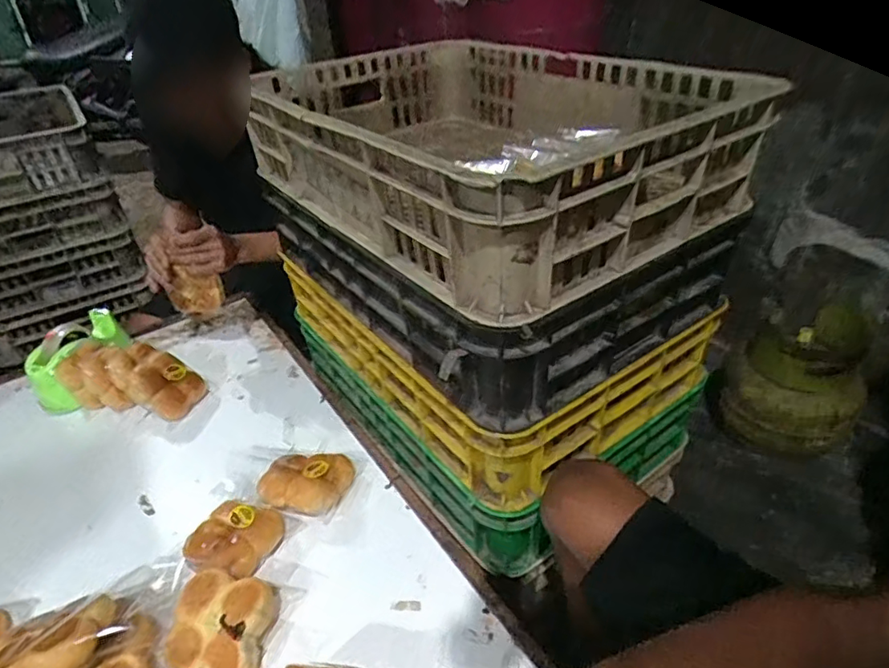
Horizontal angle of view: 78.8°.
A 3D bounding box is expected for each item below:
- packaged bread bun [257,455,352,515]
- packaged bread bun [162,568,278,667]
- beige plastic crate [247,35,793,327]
[{"bbox_3d":[-0.201,0.215,0.795,0.121,0.052,0.103,1,36,8],"label":"packaged bread bun"},{"bbox_3d":[-0.261,0.342,0.631,0.120,0.052,0.108,6,37,14],"label":"packaged bread bun"},{"bbox_3d":[0.037,-0.274,0.736,0.452,0.137,0.641,-25,41,-26],"label":"beige plastic crate"}]

